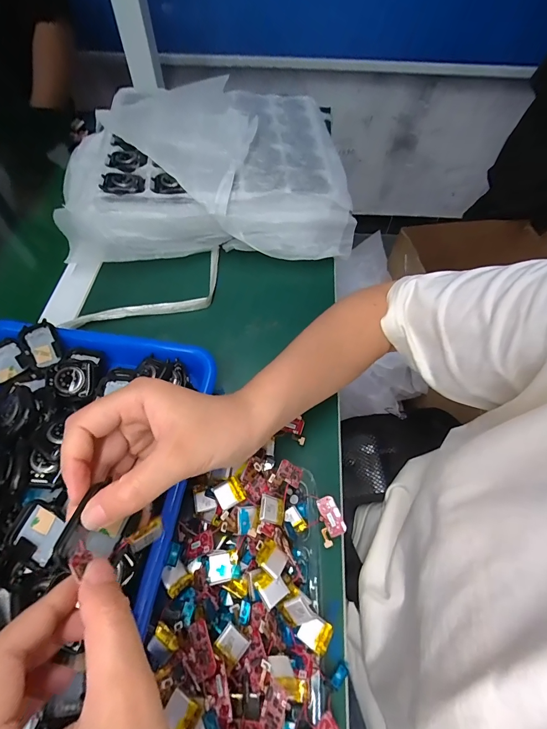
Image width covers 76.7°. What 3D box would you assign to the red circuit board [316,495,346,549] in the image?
[{"bbox_3d":[0.046,0.125,0.277,0.019,0.007,0.035,-13,60,-9],"label":"red circuit board"}]

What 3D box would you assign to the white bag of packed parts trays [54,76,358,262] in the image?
[{"bbox_3d":[-0.080,-0.257,0.434,0.330,0.093,0.266,-5,60,-4],"label":"white bag of packed parts trays"}]

